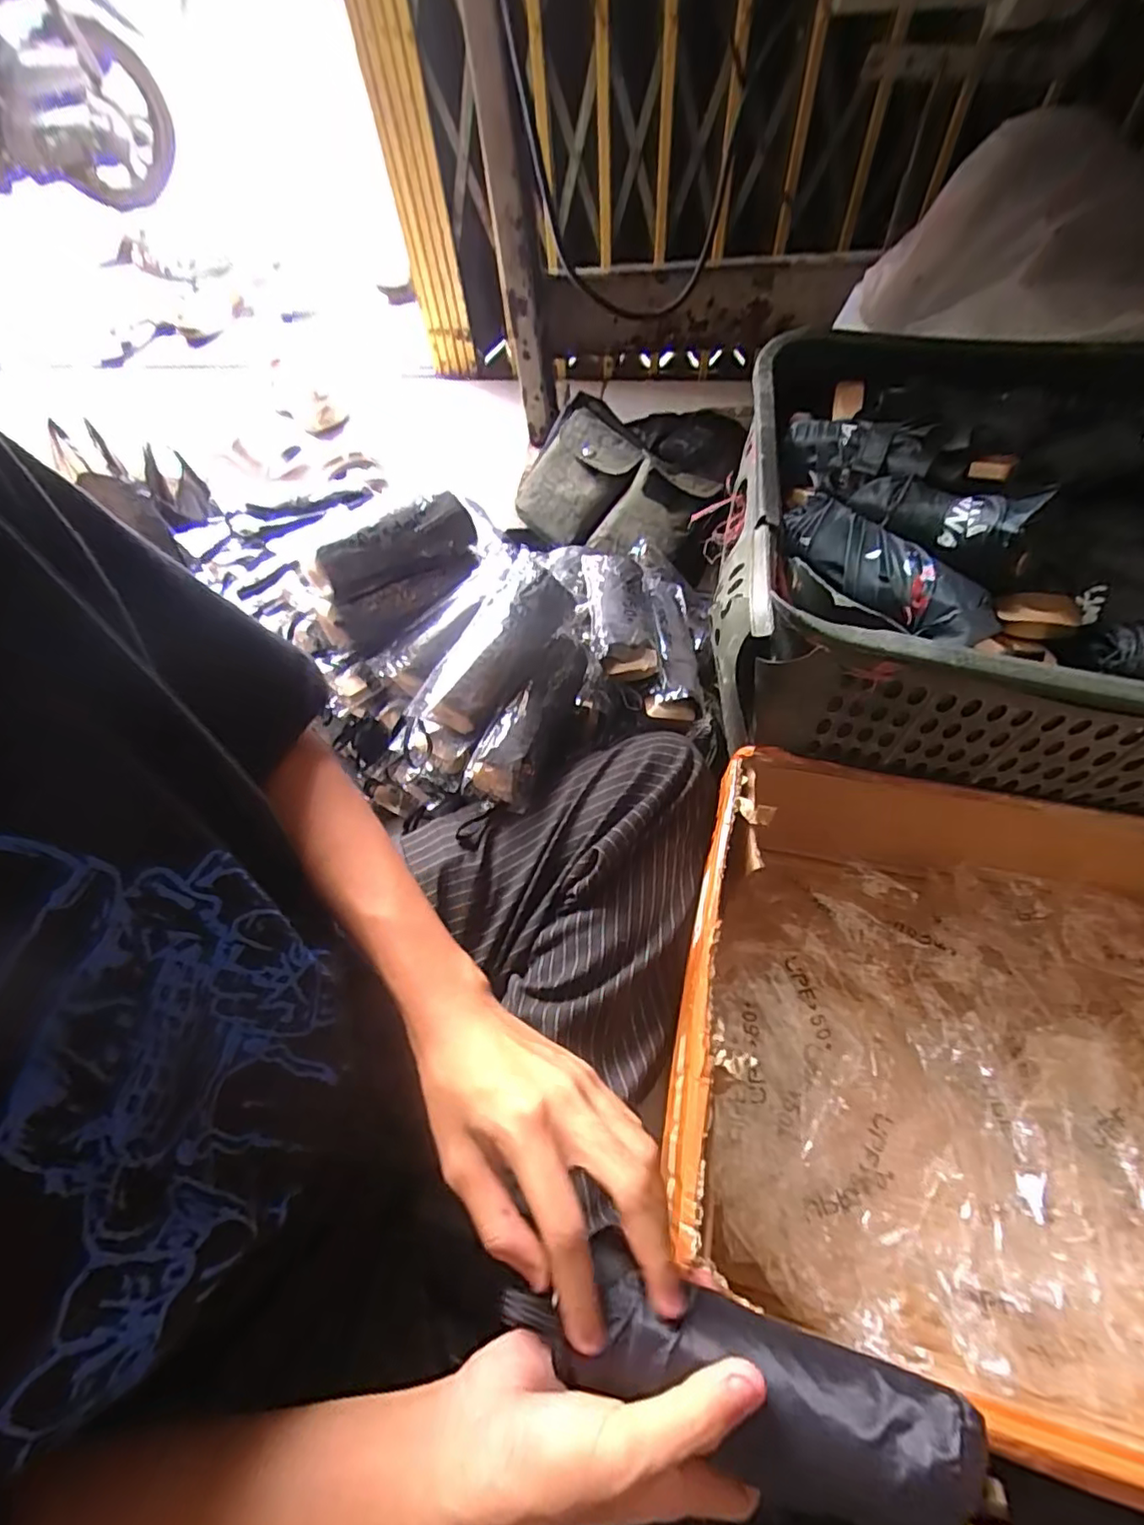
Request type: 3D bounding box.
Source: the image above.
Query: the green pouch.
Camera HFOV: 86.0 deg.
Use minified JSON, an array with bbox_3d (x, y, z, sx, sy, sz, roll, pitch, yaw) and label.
[{"bbox_3d":[0.003,-0.393,0.837,0.154,0.040,0.181,48,112,20],"label":"green pouch"}]

